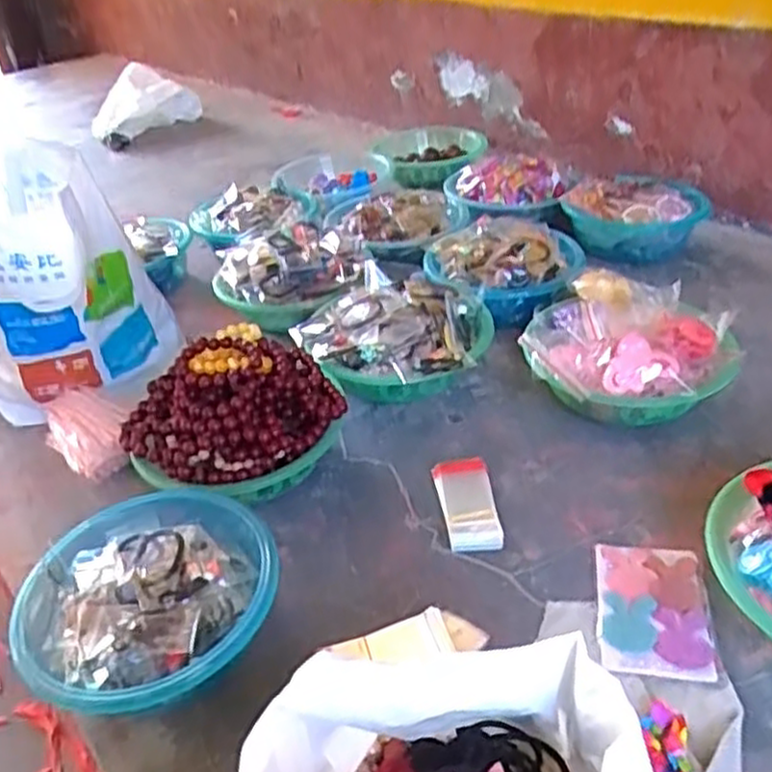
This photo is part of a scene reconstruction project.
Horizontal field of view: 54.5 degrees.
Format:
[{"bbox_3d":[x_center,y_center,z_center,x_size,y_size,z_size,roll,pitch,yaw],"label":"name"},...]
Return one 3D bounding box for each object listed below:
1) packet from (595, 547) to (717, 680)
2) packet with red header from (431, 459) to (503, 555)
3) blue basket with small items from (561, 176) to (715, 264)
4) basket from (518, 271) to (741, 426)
[{"bbox_3d":[0.237,0.197,0.669,0.093,0.008,0.140,4,37,13],"label":"packet"},{"bbox_3d":[0.085,0.122,0.786,0.057,0.016,0.131,-7,36,-1],"label":"packet with red header"},{"bbox_3d":[0.407,-0.274,1.213,0.224,0.080,0.155,-15,37,-13],"label":"blue basket with small items"},{"bbox_3d":[0.289,-0.033,0.895,0.245,0.108,0.190,-4,35,3],"label":"basket"}]

